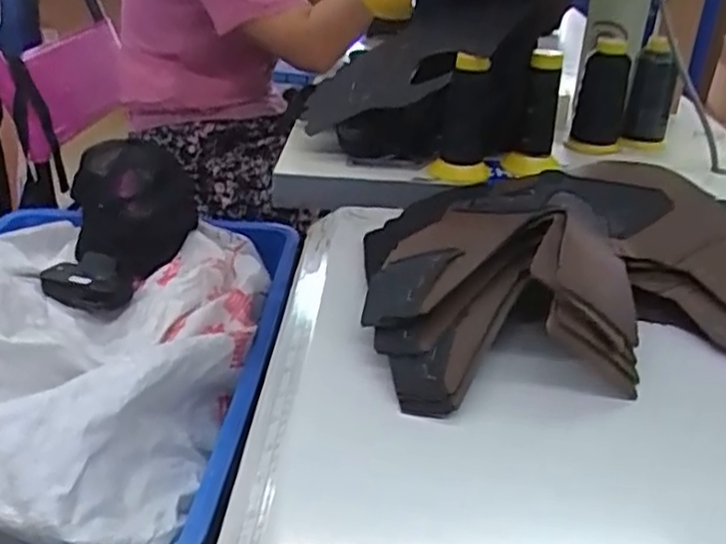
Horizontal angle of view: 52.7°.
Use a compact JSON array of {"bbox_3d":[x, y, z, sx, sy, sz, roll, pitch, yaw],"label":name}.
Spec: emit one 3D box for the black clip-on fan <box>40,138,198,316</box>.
[{"bbox_3d":[-0.298,-0.054,0.933,0.174,0.097,0.268,-1,45,1],"label":"black clip-on fan"}]

